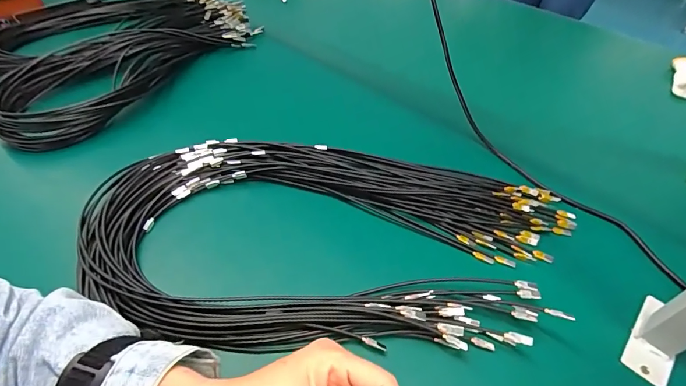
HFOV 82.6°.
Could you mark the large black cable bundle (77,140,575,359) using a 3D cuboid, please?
[{"bbox_3d":[-0.003,0.042,0.447,0.544,0.034,0.263,1,48,-2],"label":"large black cable bundle"}]

